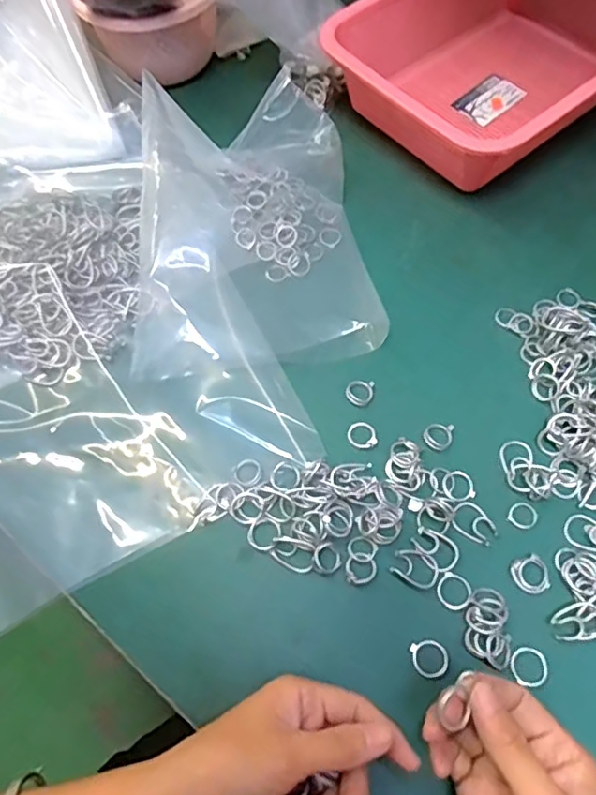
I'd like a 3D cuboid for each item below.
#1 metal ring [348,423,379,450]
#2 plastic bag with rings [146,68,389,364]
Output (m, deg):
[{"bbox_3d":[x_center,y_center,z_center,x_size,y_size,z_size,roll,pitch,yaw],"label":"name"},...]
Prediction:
[{"bbox_3d":[0.047,0.028,0.423,0.020,0.004,0.022,-1,64,2],"label":"metal ring"},{"bbox_3d":[-0.013,-0.157,0.481,0.146,0.063,0.278,-28,66,-10],"label":"plastic bag with rings"}]

